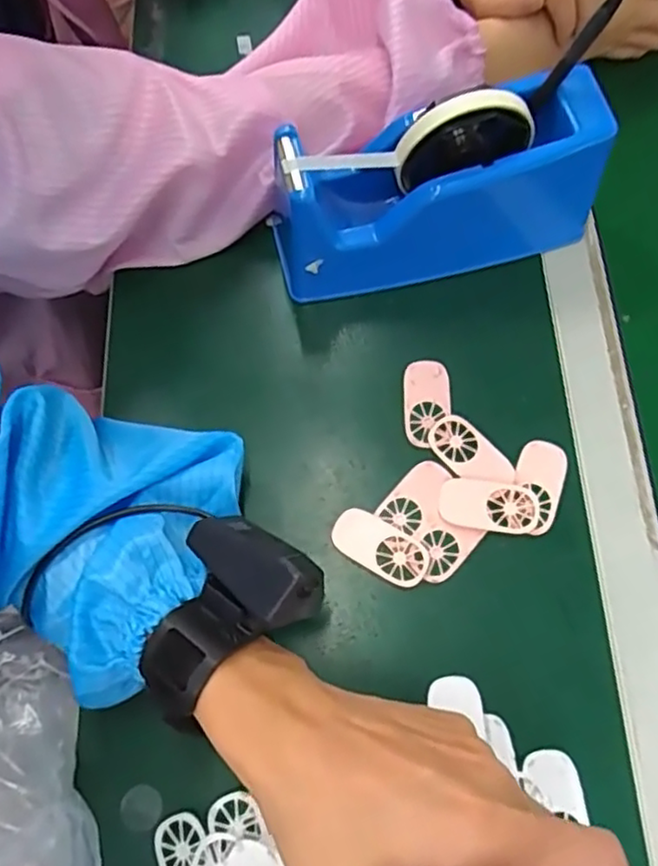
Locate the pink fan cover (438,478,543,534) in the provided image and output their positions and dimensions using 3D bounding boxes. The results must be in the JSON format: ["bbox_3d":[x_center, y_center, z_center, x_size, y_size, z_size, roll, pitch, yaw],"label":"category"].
[{"bbox_3d":[0.095,0.043,0.385,0.058,0.004,0.030,3,71,1],"label":"pink fan cover"}]

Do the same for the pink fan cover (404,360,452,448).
[{"bbox_3d":[0.062,-0.020,0.411,0.029,0.004,0.057,-1,71,0],"label":"pink fan cover"}]

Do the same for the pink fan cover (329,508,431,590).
[{"bbox_3d":[0.030,0.067,0.382,0.058,0.004,0.029,31,74,11],"label":"pink fan cover"}]

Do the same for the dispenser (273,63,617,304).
[{"bbox_3d":[0.064,-0.152,0.405,0.200,0.105,0.069,-14,71,-4],"label":"dispenser"}]

